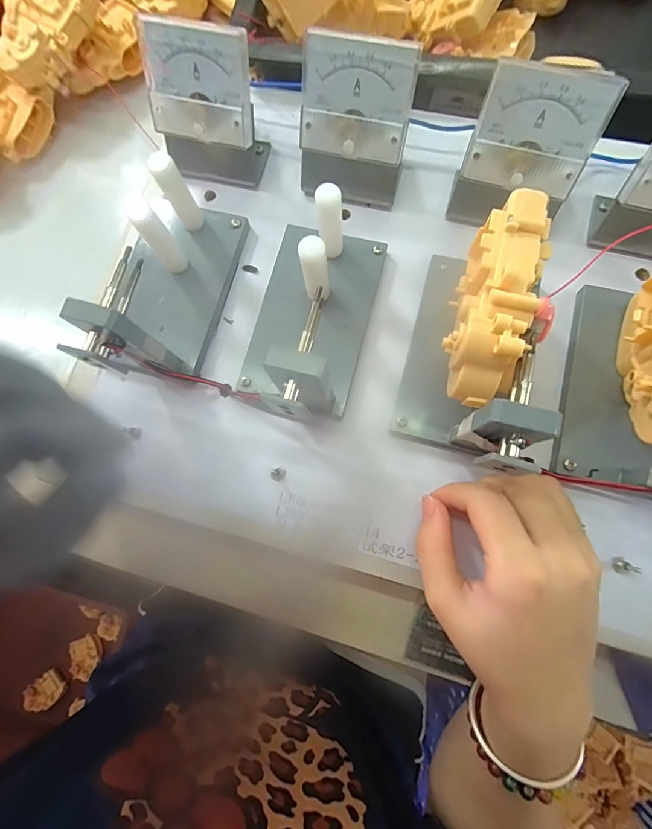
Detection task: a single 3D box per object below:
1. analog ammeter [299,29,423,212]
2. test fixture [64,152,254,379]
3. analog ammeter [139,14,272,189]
[{"bbox_3d":[0.017,-0.173,0.243,0.064,0.078,0.038,11,80,5],"label":"analog ammeter"},{"bbox_3d":[-0.102,-0.085,0.232,0.065,0.082,0.128,17,81,6],"label":"test fixture"},{"bbox_3d":[-0.077,-0.190,0.255,0.066,0.081,0.042,18,81,6],"label":"analog ammeter"}]

